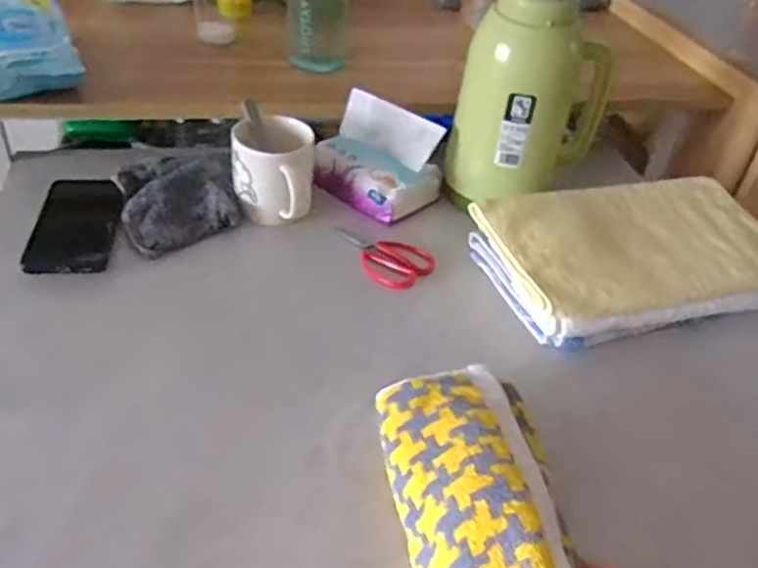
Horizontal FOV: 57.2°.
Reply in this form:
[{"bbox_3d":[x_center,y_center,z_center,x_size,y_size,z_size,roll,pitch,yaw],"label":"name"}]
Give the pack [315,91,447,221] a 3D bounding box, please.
[{"bbox_3d":[0.000,-0.146,0.804,0.128,0.109,0.088,34,45,31],"label":"pack"}]

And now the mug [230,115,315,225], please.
[{"bbox_3d":[-0.115,-0.120,0.757,0.086,0.089,0.098,2,38,-6],"label":"mug"}]

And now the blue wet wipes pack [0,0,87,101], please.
[{"bbox_3d":[-0.414,-0.272,0.785,0.122,0.053,0.195,-15,42,-25],"label":"blue wet wipes pack"}]

